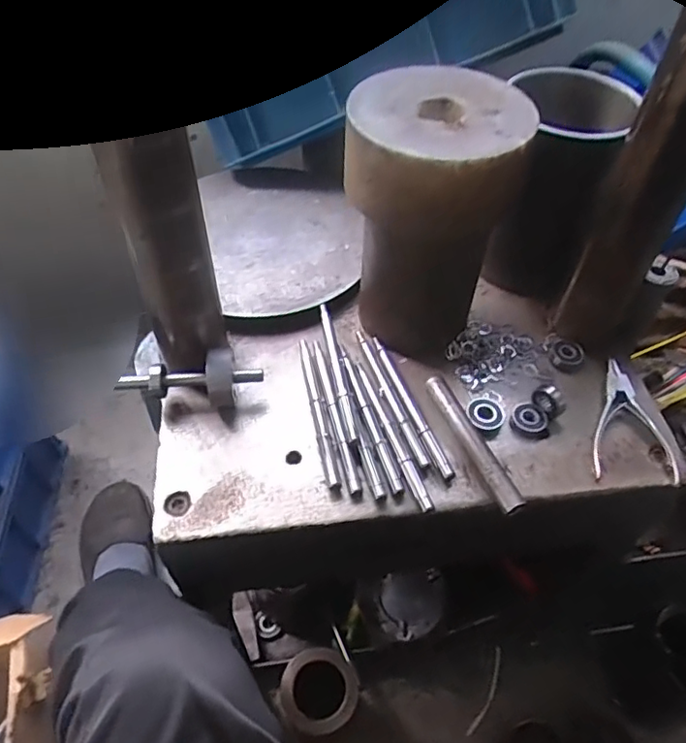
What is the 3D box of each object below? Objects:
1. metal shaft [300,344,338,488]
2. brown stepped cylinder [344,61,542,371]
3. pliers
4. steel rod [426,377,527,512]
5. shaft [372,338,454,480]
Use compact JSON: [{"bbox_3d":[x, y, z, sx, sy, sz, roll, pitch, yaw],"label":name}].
[{"bbox_3d":[-0.023,0.033,0.530,0.010,0.007,0.158,-8,52,-9],"label":"metal shaft"},{"bbox_3d":[0.075,-0.138,0.531,0.141,0.211,0.143,7,51,3],"label":"brown stepped cylinder"},{"bbox_3d":[0.257,0.041,0.530,0.068,0.015,0.125,7,51,4],"label":"pliers"},{"bbox_3d":[0.111,0.059,0.503,0.018,0.012,0.140,-16,53,-14],"label":"steel rod"},{"bbox_3d":[0.061,0.028,0.533,0.011,0.007,0.162,-15,53,-14],"label":"shaft"}]

